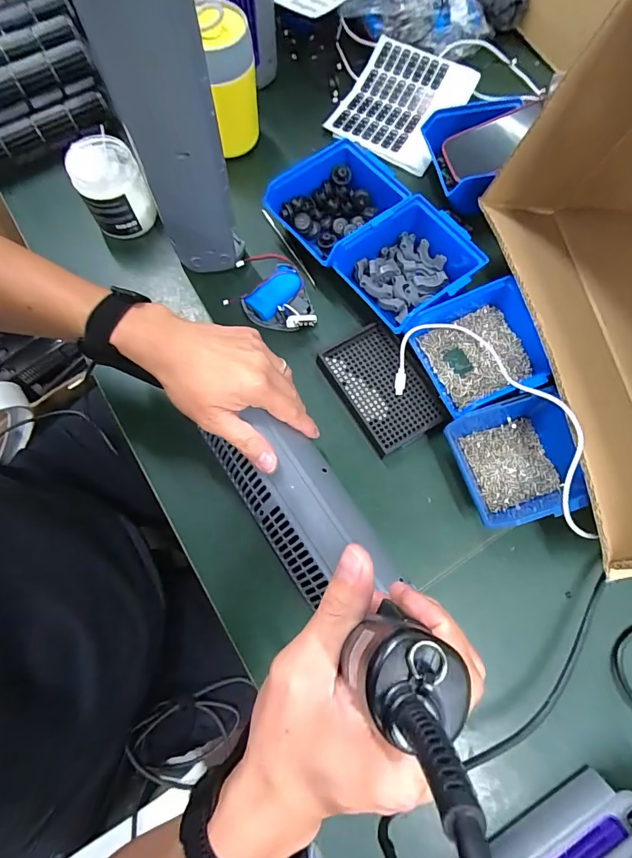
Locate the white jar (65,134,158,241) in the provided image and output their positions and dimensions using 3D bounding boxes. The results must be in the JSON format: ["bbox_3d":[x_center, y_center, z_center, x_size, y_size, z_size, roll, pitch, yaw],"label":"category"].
[{"bbox_3d":[-0.241,-0.285,0.494,0.072,0.080,0.074,0,73,-1],"label":"white jar"}]

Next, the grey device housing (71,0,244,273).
[{"bbox_3d":[-0.125,-0.264,0.358,0.076,0.303,0.060,-26,76,-9],"label":"grey device housing"}]

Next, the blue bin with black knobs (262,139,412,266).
[{"bbox_3d":[0.033,-0.271,0.496,0.152,0.060,0.115,-38,78,-12],"label":"blue bin with black knobs"}]

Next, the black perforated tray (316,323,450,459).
[{"bbox_3d":[0.074,-0.045,0.457,0.091,0.020,0.137,-28,76,-9],"label":"black perforated tray"}]

